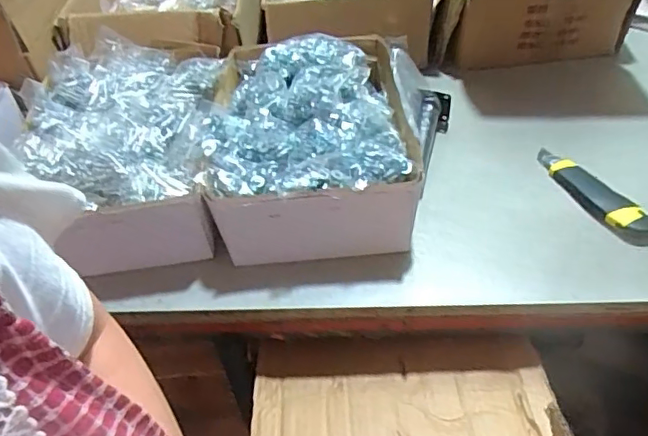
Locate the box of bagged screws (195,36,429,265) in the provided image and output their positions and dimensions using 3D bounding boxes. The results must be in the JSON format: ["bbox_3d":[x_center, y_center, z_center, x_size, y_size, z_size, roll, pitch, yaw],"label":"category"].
[{"bbox_3d":[-0.016,-0.098,0.681,0.228,0.130,0.288,-4,48,2],"label":"box of bagged screws"}]

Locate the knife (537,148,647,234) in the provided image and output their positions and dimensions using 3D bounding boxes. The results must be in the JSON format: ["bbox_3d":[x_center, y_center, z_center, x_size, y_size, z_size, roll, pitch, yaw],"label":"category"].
[{"bbox_3d":[0.311,-0.033,0.659,0.040,0.017,0.161,-27,51,-18],"label":"knife"}]

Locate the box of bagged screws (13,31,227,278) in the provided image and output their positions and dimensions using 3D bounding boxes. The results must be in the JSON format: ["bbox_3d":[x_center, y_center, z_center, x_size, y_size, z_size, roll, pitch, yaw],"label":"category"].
[{"bbox_3d":[-0.233,-0.085,0.678,0.223,0.101,0.292,-7,48,-1],"label":"box of bagged screws"}]

